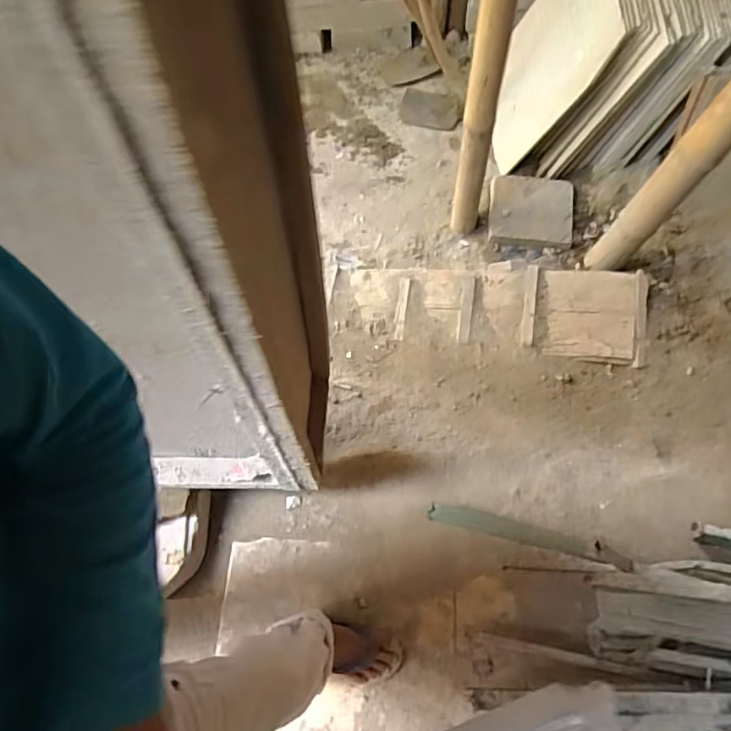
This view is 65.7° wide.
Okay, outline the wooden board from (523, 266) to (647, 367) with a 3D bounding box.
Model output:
[{"bbox_3d":[0.648,-0.158,1.679,0.342,0.041,0.303,5,68,15],"label":"wooden board"}]

